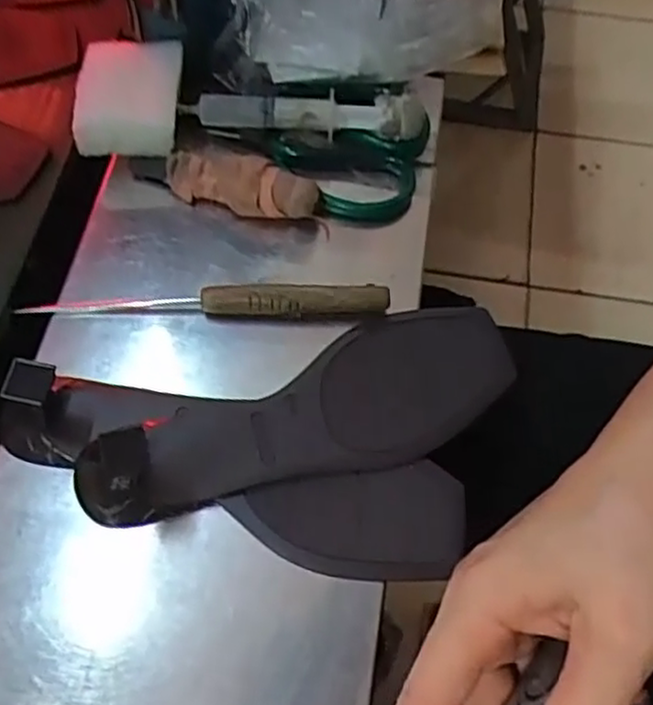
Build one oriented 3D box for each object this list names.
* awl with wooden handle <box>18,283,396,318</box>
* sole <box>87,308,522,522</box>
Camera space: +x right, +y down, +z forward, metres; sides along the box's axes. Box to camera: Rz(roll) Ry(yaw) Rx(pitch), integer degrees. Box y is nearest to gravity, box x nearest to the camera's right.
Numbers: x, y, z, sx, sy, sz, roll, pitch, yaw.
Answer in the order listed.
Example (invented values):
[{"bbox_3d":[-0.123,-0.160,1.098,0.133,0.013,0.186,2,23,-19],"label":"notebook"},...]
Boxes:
[{"bbox_3d":[-0.064,-0.027,0.389,0.192,0.017,0.018,-1,64,-3],"label":"awl with wooden handle"},{"bbox_3d":[-0.007,0.031,0.361,0.224,0.023,0.071,-22,67,-12],"label":"sole"}]

